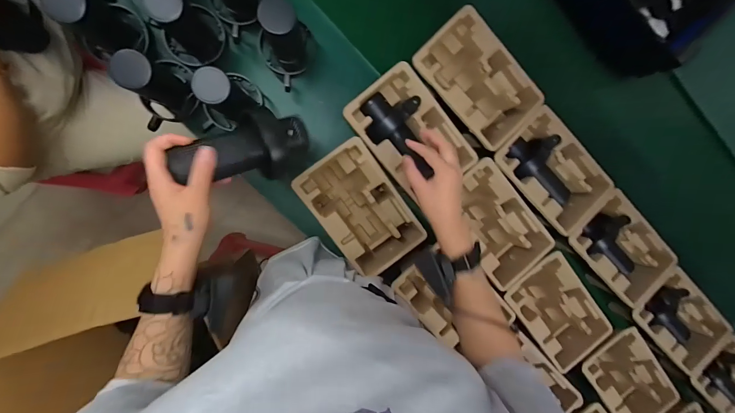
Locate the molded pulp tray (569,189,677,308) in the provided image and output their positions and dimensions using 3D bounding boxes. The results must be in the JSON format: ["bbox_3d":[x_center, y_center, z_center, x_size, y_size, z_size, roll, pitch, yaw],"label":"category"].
[{"bbox_3d":[0.535,0.094,0.652,0.225,0.048,0.145,44,90,-5],"label":"molded pulp tray"}]

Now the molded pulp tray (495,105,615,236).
[{"bbox_3d":[0.362,-0.066,0.629,0.227,0.075,0.149,43,90,-5],"label":"molded pulp tray"}]

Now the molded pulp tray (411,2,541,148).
[{"bbox_3d":[0.201,-0.229,0.596,0.223,0.099,0.134,45,90,-5],"label":"molded pulp tray"}]

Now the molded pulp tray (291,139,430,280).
[{"bbox_3d":[-0.012,0.004,0.606,0.141,0.123,0.227,-36,95,-1],"label":"molded pulp tray"}]

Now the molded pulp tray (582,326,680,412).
[{"bbox_3d":[0.568,0.382,0.696,0.150,0.086,0.229,-39,95,-1],"label":"molded pulp tray"}]

